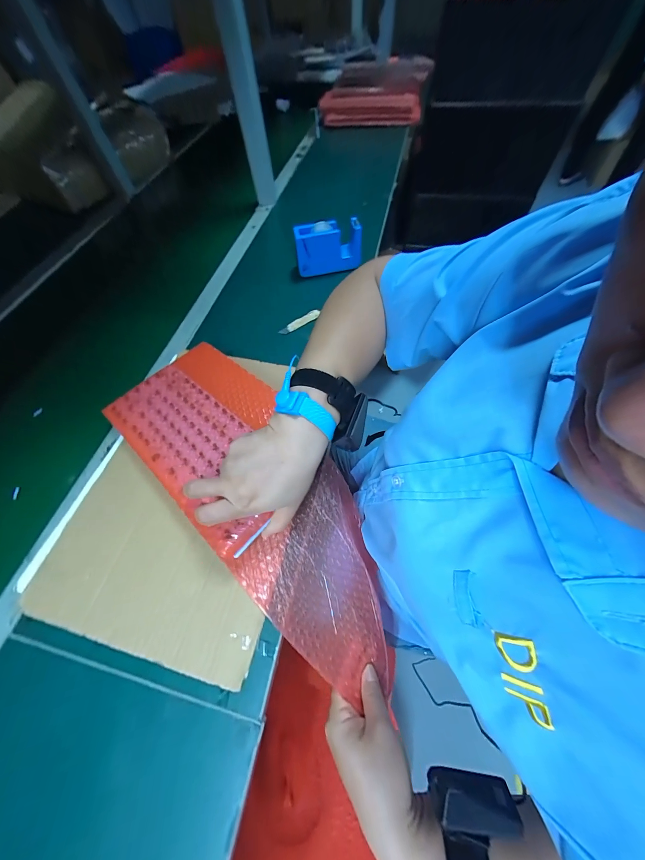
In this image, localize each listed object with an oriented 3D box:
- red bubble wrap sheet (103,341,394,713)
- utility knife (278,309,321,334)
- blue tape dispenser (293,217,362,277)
[{"bbox_3d":[-0.086,0.075,0.373,0.198,0.087,0.527,-36,75,-16],"label":"red bubble wrap sheet"},{"bbox_3d":[-0.042,-0.202,0.540,0.084,0.011,0.016,-30,63,-13],"label":"utility knife"},{"bbox_3d":[0.011,-0.364,0.584,0.130,0.085,0.046,-12,61,-3],"label":"blue tape dispenser"}]

